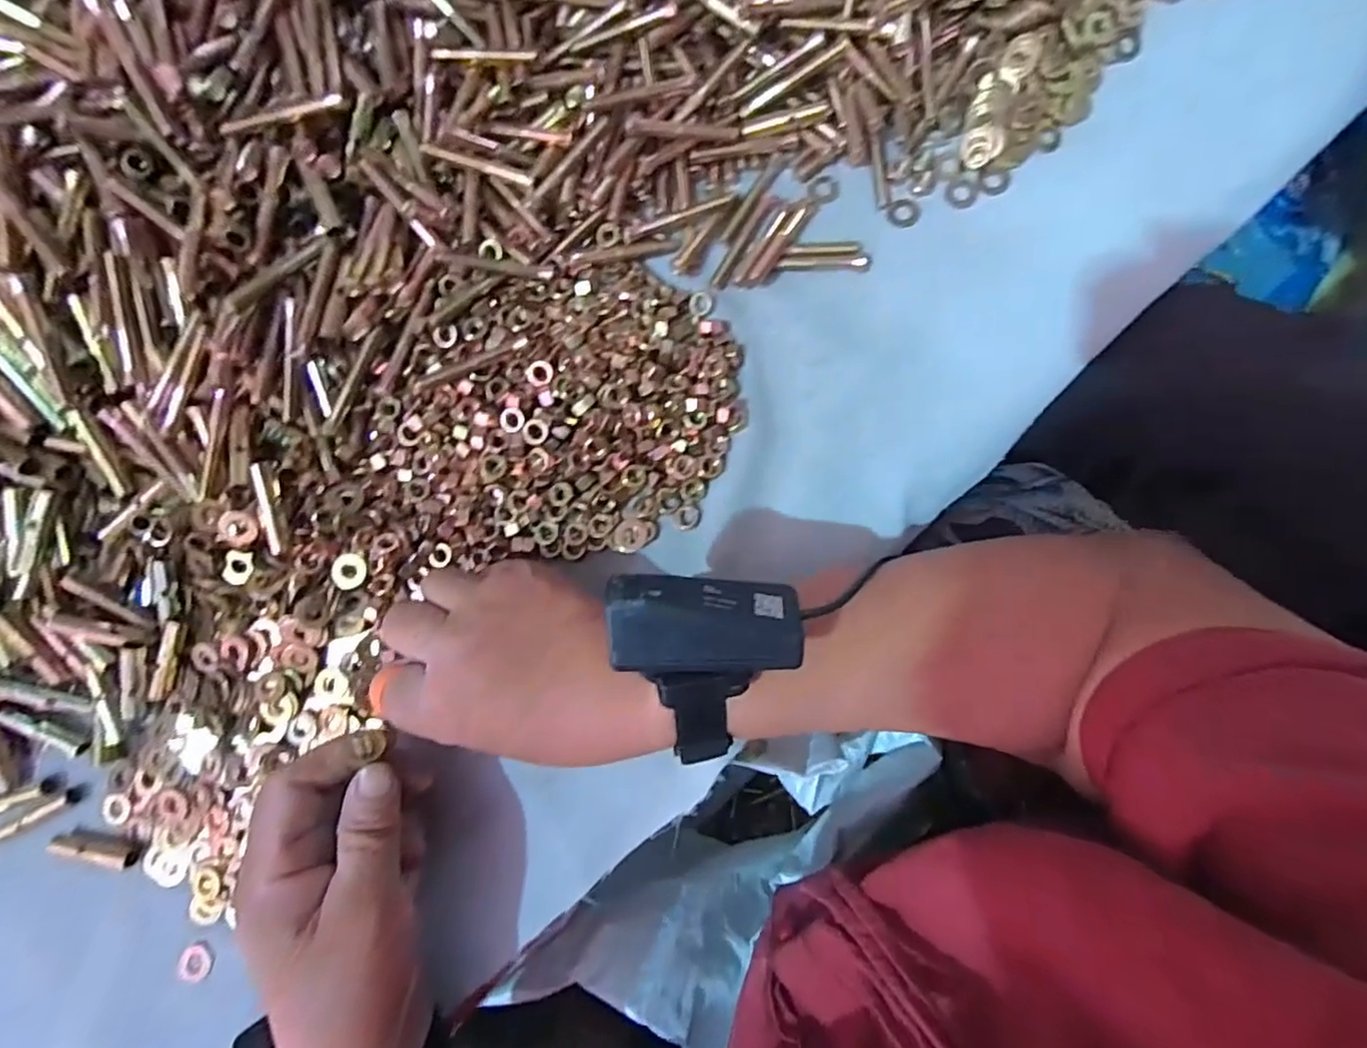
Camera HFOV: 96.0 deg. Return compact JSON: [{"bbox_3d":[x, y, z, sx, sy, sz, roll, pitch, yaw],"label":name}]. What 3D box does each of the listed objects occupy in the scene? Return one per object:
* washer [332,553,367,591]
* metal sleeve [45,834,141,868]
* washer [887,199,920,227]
[{"bbox_3d":[-0.167,0.024,0.307,0.015,0.004,0.018,2,85,4],"label":"washer"},{"bbox_3d":[-0.302,0.167,0.313,0.047,0.008,0.010,7,85,5],"label":"metal sleeve"},{"bbox_3d":[0.116,-0.164,0.324,0.016,0.004,0.016,0,85,4],"label":"washer"}]

